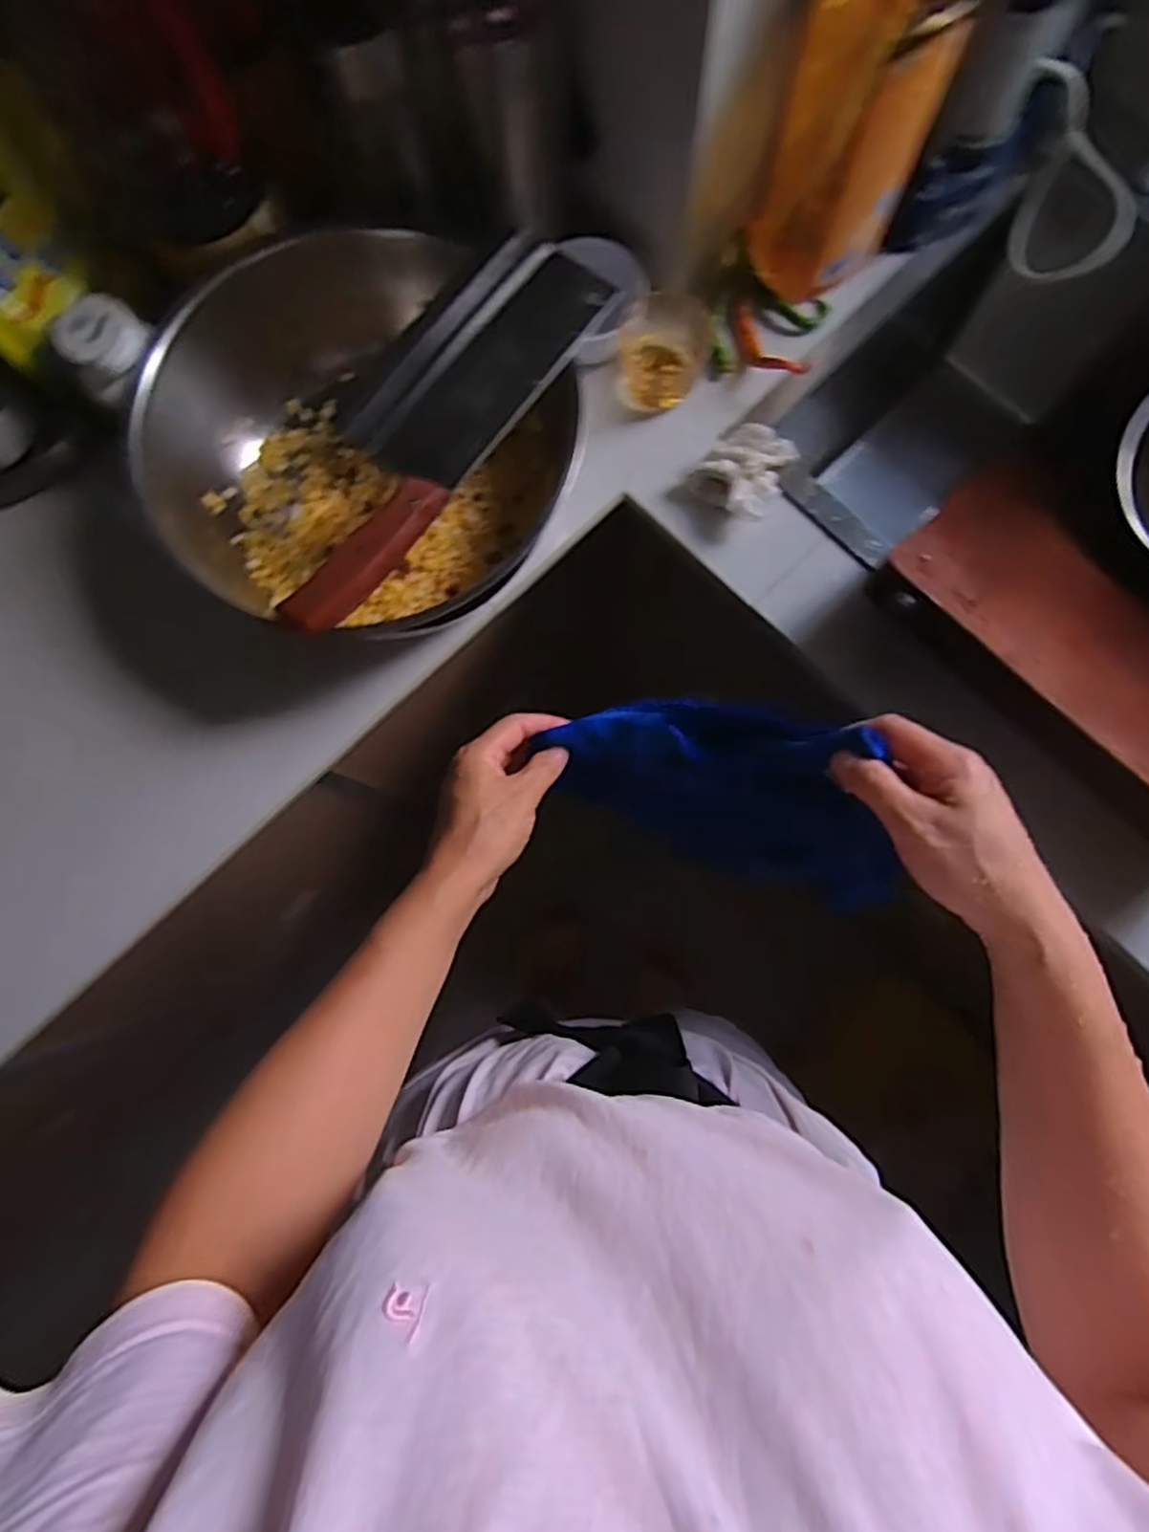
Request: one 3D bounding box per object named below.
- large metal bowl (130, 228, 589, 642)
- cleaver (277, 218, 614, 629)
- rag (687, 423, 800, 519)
[{"bbox_3d":[-0.156,-0.231,0.537,0.257,0.105,0.252,0,81,2],"label":"large metal bowl"},{"bbox_3d":[-0.096,-0.223,0.472,0.091,0.022,0.302,35,84,7],"label":"cleaver"},{"bbox_3d":[0.128,-0.226,0.559,0.062,0.039,0.073,34,84,7],"label":"rag"}]

